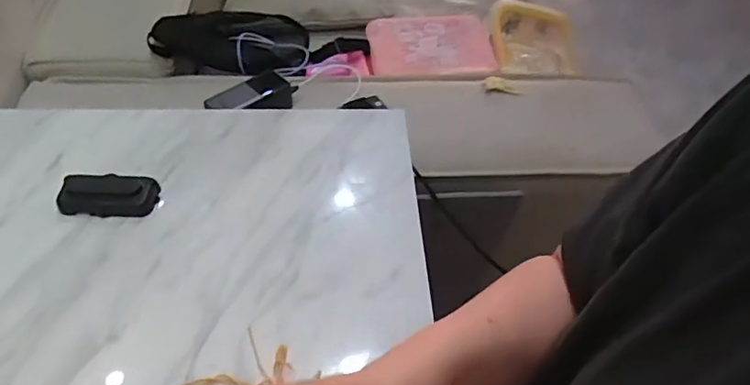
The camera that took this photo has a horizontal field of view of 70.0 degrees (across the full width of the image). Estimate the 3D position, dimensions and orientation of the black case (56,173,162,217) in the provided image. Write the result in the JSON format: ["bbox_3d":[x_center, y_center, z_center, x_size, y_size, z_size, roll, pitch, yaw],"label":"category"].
[{"bbox_3d":[-0.303,0.002,0.612,0.103,0.027,0.050,1,51,-3],"label":"black case"}]

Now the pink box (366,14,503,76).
[{"bbox_3d":[0.114,-0.293,1.036,0.259,0.039,0.145,-5,51,-8],"label":"pink box"}]

